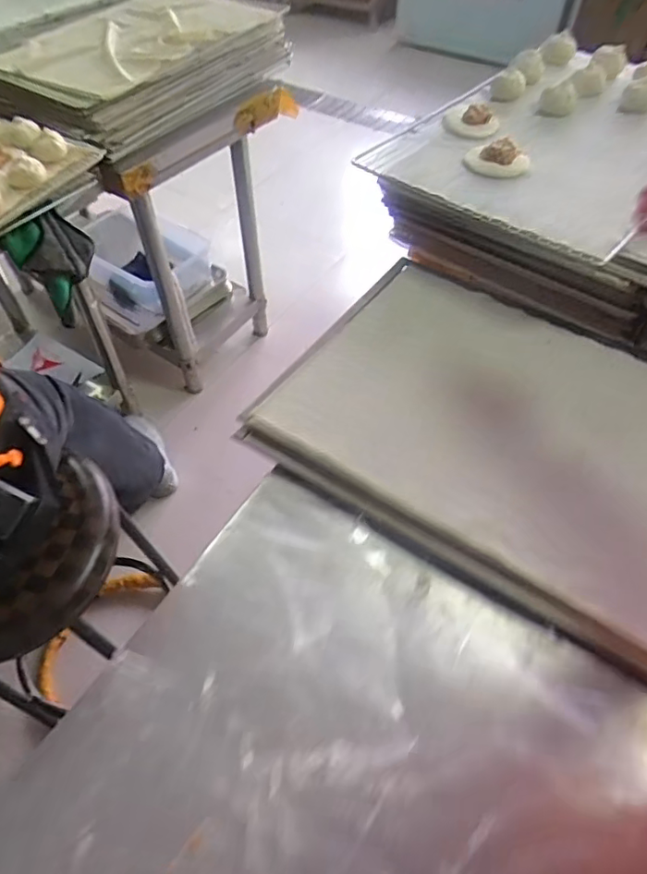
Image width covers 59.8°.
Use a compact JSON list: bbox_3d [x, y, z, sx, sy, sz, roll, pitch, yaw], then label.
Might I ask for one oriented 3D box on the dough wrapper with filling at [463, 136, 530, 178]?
[{"bbox_3d":[0.266,-0.427,0.861,0.095,0.024,0.080,10,53,8],"label":"dough wrapper with filling"}]

